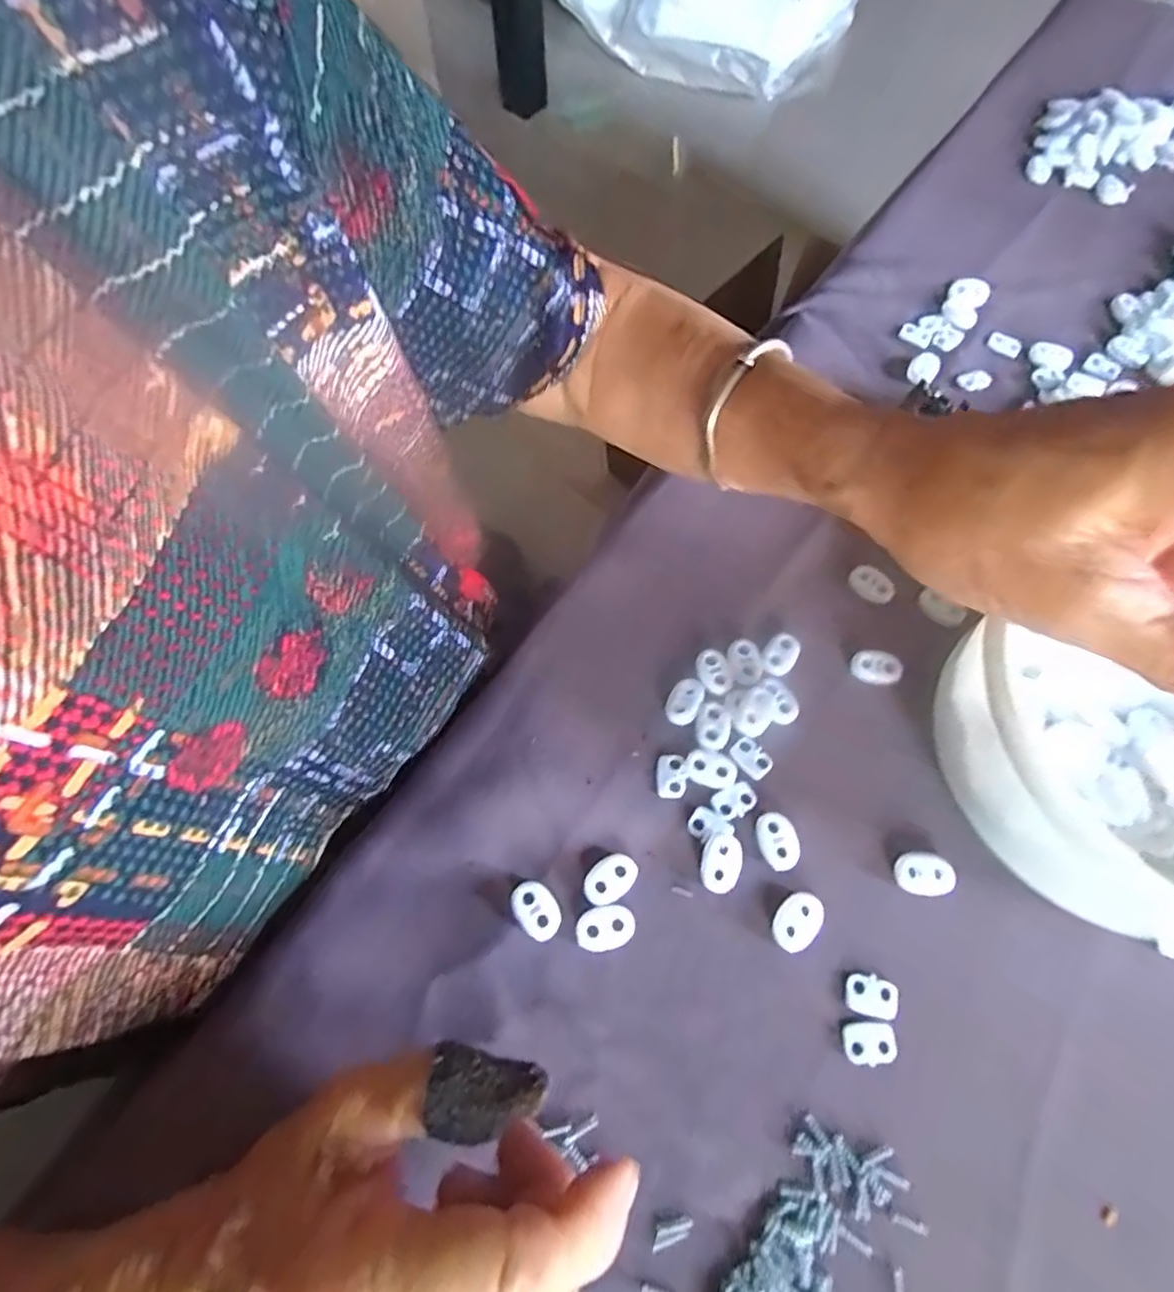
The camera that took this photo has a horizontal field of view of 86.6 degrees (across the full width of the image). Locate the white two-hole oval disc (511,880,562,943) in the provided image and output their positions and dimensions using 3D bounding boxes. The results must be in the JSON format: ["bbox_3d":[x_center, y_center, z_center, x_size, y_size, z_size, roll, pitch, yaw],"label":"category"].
[{"bbox_3d":[-0.021,0.107,0.253,0.016,0.004,0.023,-40,70,-14],"label":"white two-hole oval disc"}]

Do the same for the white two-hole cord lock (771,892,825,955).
[{"bbox_3d":[0.085,0.111,0.250,0.017,0.005,0.023,40,73,18],"label":"white two-hole cord lock"}]

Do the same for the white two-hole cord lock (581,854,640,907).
[{"bbox_3d":[0.009,0.096,0.256,0.024,0.004,0.015,-34,69,-12],"label":"white two-hole cord lock"}]

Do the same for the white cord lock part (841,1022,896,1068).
[{"bbox_3d":[0.106,0.148,0.232,0.018,0.004,0.014,2,66,4],"label":"white cord lock part"}]

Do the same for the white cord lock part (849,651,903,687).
[{"bbox_3d":[0.136,0.011,0.293,0.023,0.007,0.015,5,66,5],"label":"white cord lock part"}]

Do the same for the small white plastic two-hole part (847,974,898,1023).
[{"bbox_3d":[0.110,0.134,0.238,0.019,0.004,0.014,9,66,7],"label":"small white plastic two-hole part"}]

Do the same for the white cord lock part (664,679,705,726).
[{"bbox_3d":[0.045,0.025,0.285,0.015,0.004,0.022,27,70,14],"label":"white cord lock part"}]

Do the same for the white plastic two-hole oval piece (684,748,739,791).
[{"bbox_3d":[0.055,0.055,0.275,0.022,0.004,0.014,17,68,10],"label":"white plastic two-hole oval piece"}]

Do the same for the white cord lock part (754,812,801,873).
[{"bbox_3d":[0.080,0.082,0.262,0.016,0.004,0.023,-15,66,-4],"label":"white cord lock part"}]

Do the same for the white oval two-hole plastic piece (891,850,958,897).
[{"bbox_3d":[0.138,0.093,0.254,0.024,0.004,0.017,3,66,4],"label":"white oval two-hole plastic piece"}]

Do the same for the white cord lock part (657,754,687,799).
[{"bbox_3d":[0.037,0.057,0.274,0.012,0.004,0.019,1,66,3],"label":"white cord lock part"}]

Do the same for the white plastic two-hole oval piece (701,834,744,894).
[{"bbox_3d":[0.056,0.091,0.259,0.016,0.004,0.023,11,67,8],"label":"white plastic two-hole oval piece"}]

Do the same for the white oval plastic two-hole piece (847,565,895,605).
[{"bbox_3d":[0.142,-0.030,0.311,0.022,0.009,0.014,31,71,15],"label":"white oval plastic two-hole piece"}]

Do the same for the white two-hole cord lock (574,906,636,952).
[{"bbox_3d":[0.007,0.113,0.249,0.024,0.004,0.015,-10,66,-2],"label":"white two-hole cord lock"}]

